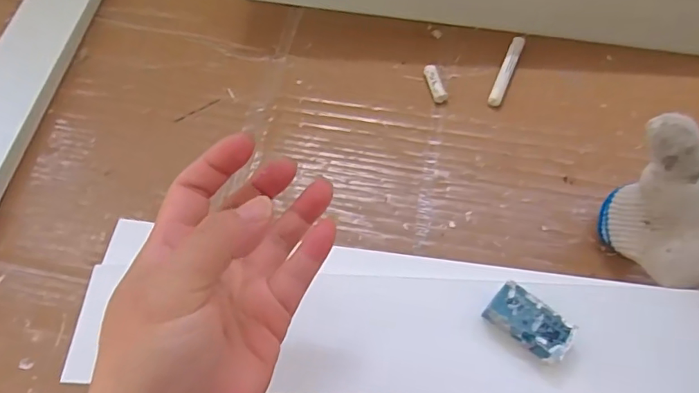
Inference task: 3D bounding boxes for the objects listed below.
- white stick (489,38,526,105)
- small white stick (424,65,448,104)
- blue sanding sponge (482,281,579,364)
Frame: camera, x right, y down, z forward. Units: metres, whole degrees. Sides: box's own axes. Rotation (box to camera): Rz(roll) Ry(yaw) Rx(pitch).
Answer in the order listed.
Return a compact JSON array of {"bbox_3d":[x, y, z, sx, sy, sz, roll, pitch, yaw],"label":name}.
[{"bbox_3d":[0.164,-0.132,0.520,0.014,0.011,0.094,21,66,14],"label":"white stick"},{"bbox_3d":[0.089,-0.117,0.519,0.015,0.011,0.045,-10,63,-2],"label":"small white stick"},{"bbox_3d":[0.113,0.080,0.315,0.050,0.019,0.025,37,69,19],"label":"blue sanding sponge"}]

